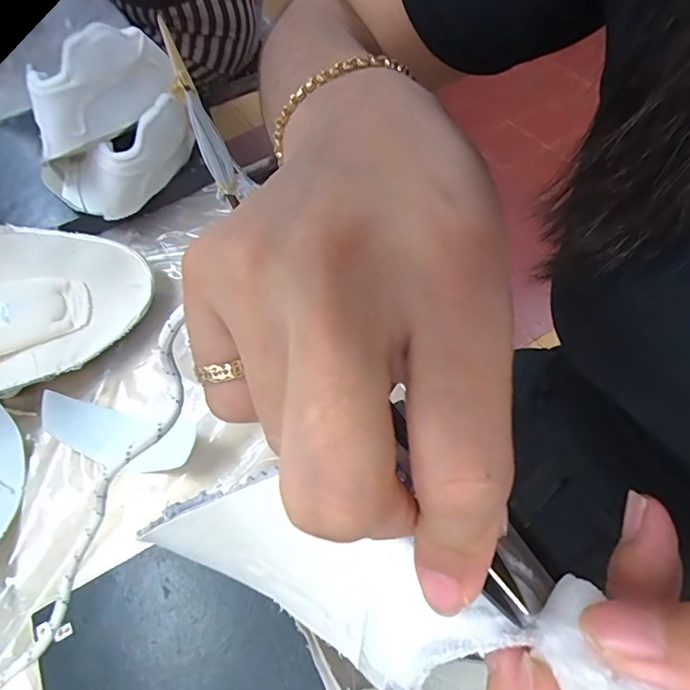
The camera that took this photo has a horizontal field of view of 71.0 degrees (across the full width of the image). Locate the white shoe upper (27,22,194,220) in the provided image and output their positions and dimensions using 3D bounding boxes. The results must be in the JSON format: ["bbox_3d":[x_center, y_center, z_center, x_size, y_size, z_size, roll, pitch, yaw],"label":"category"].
[{"bbox_3d":[-0.254,-0.236,0.524,0.165,0.168,0.123,-30,58,-13],"label":"white shoe upper"}]

